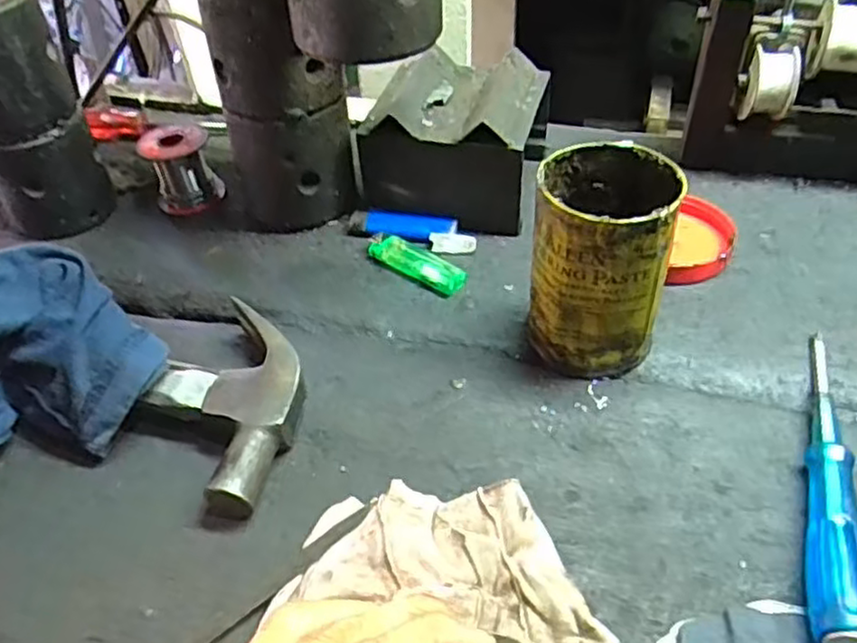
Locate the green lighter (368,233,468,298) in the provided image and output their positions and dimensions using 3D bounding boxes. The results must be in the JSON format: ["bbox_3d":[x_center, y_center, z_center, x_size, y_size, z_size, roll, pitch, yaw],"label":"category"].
[{"bbox_3d":[-0.008,-0.041,0.493,0.075,0.013,0.024,26,48,30],"label":"green lighter"}]

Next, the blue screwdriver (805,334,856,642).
[{"bbox_3d":[0.200,0.073,0.351,0.026,0.021,0.190,11,42,17],"label":"blue screwdriver"}]

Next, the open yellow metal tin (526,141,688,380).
[{"bbox_3d":[0.096,-0.030,0.405,0.076,0.119,0.075,6,41,12],"label":"open yellow metal tin"}]

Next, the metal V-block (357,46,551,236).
[{"bbox_3d":[0.021,-0.138,0.536,0.127,0.085,0.117,10,42,16],"label":"metal V-block"}]

